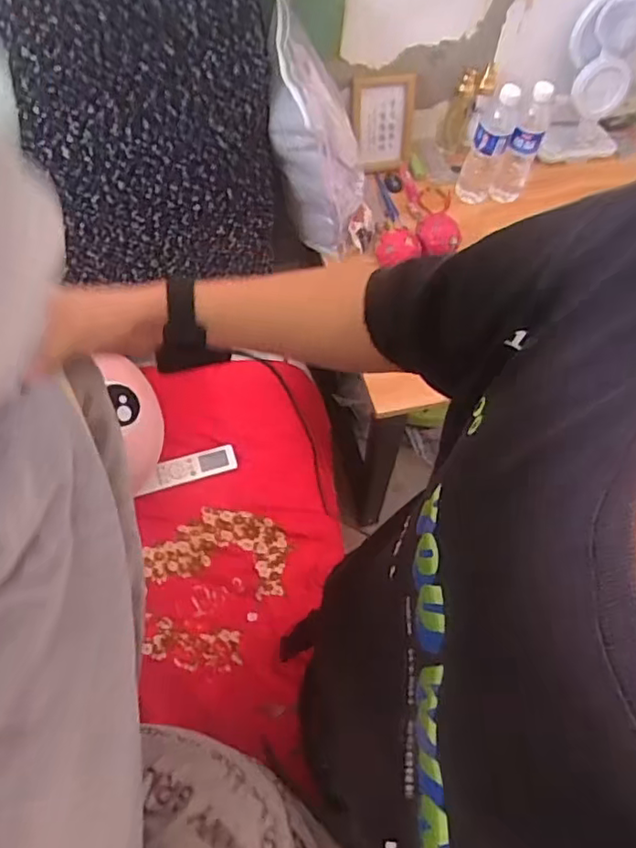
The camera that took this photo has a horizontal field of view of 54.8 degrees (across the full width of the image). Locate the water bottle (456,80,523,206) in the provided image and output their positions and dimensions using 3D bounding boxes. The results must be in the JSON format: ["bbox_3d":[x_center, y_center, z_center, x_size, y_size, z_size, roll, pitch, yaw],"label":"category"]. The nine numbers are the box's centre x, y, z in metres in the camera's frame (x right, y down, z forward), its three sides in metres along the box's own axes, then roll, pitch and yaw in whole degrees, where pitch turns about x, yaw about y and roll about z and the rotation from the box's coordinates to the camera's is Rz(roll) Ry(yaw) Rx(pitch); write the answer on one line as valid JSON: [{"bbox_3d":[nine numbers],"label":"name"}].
[{"bbox_3d":[0.312,-0.505,1.132,0.068,0.218,0.069,19,63,6],"label":"water bottle"}]

